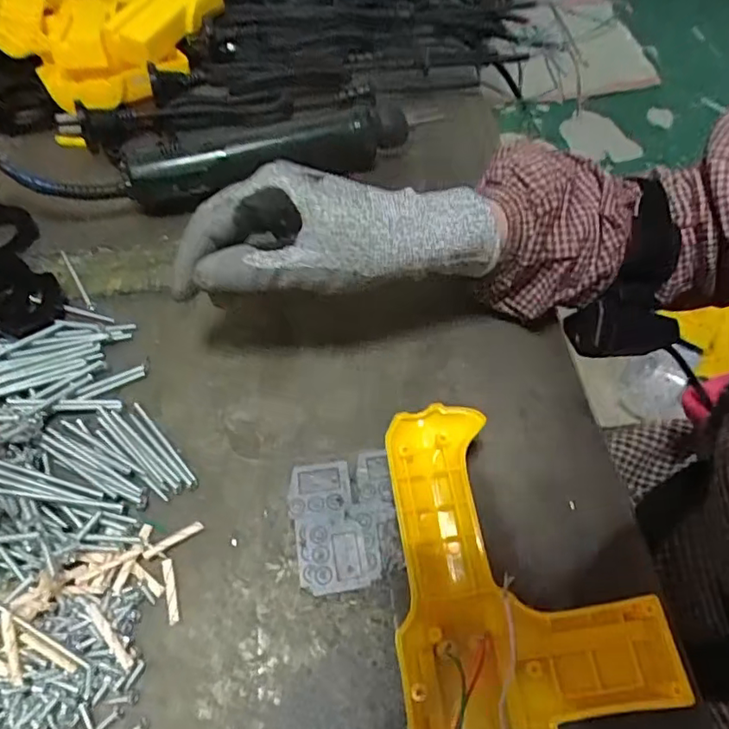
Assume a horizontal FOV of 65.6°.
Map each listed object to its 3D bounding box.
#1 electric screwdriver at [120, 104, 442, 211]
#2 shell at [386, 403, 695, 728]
[{"bbox_3d":[-0.061,-0.168,0.446,0.245,0.040,0.042,-19,59,-12],"label":"electric screwdriver"},{"bbox_3d":[0.070,0.094,0.273,0.116,0.035,0.148,-6,57,-3],"label":"shell"}]

